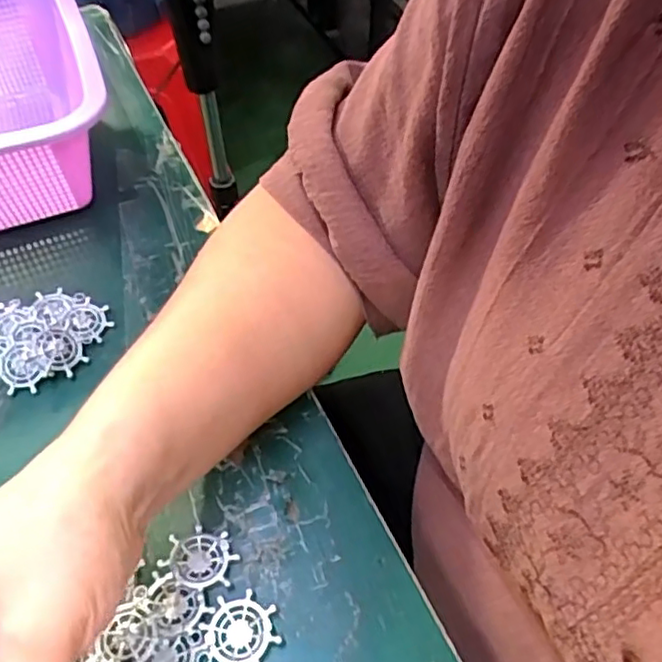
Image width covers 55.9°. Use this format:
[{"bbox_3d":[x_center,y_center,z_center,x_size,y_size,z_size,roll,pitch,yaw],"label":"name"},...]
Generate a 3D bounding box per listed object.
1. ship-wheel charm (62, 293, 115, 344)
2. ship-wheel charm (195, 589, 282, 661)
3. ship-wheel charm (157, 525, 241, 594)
[{"bbox_3d":[-0.143,-0.008,0.360,0.031,0.004,0.028,28,47,6],"label":"ship-wheel charm"},{"bbox_3d":[-0.038,0.126,0.257,0.030,0.006,0.032,-1,53,2],"label":"ship-wheel charm"},{"bbox_3d":[-0.058,0.100,0.275,0.031,0.007,0.026,10,54,10],"label":"ship-wheel charm"}]

